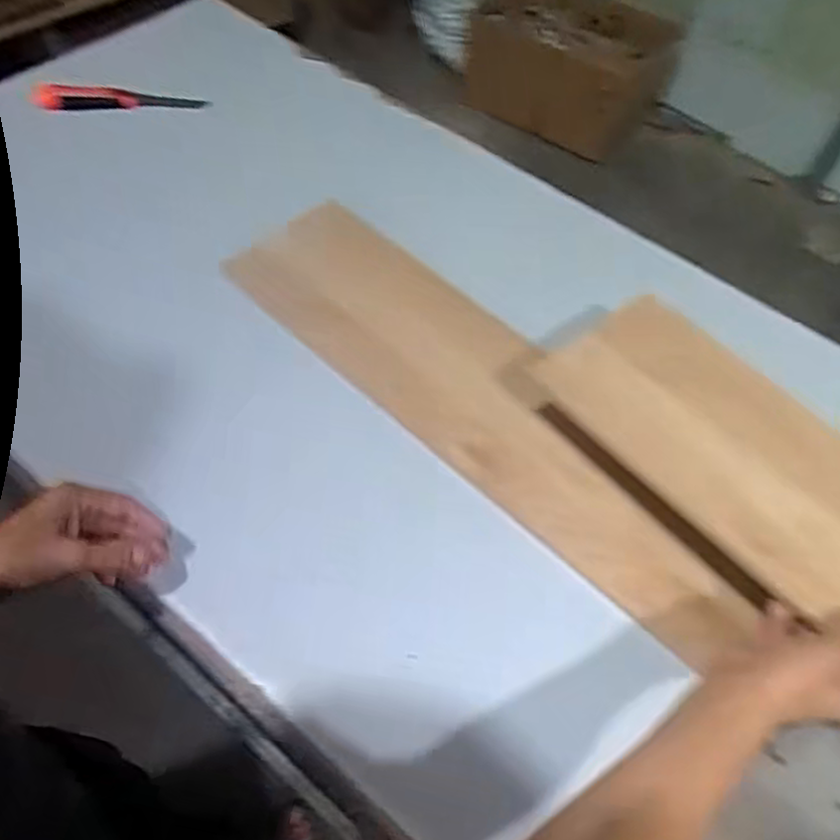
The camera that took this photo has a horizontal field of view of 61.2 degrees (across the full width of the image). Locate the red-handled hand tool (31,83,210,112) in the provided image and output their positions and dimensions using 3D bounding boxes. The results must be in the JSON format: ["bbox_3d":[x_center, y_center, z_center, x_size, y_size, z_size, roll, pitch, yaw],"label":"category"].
[{"bbox_3d":[-0.380,-0.405,0.902,0.201,0.021,0.030,1,56,-5],"label":"red-handled hand tool"}]

